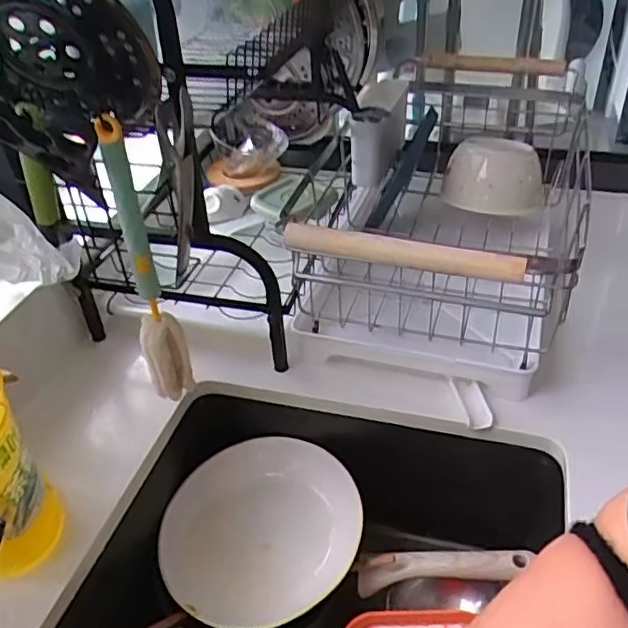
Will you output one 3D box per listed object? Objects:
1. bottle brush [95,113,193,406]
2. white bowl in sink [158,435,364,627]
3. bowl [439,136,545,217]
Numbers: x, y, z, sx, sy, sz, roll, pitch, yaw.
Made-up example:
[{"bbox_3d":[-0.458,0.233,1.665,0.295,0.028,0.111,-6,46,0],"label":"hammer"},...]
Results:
[{"bbox_3d":[-0.141,-0.035,0.530,0.036,0.260,0.027,-13,38,-13],"label":"bottle brush"},{"bbox_3d":[-0.052,0.208,0.614,0.186,0.038,0.189,-2,37,1],"label":"white bowl in sink"},{"bbox_3d":[0.222,-0.172,0.770,0.119,0.064,0.104,10,39,17],"label":"bowl"}]

